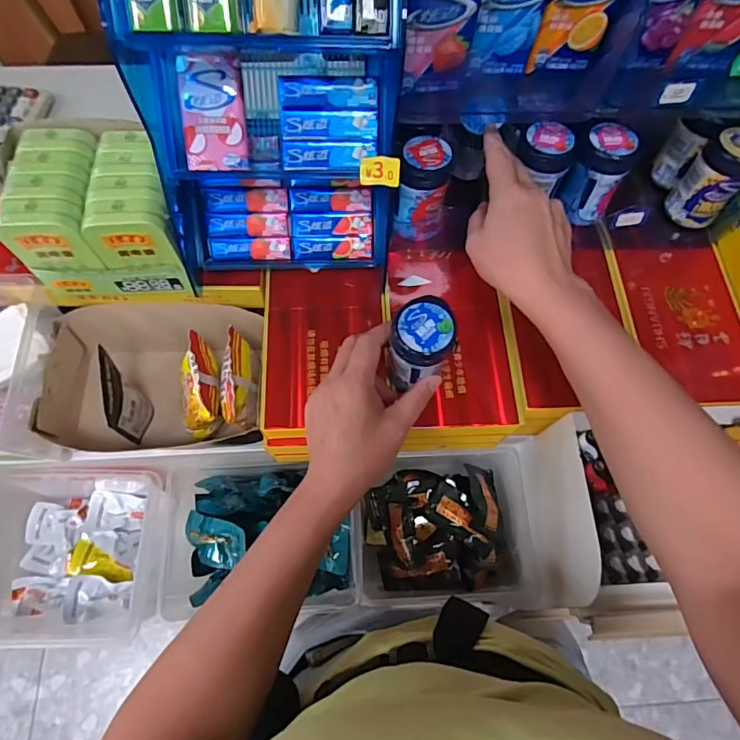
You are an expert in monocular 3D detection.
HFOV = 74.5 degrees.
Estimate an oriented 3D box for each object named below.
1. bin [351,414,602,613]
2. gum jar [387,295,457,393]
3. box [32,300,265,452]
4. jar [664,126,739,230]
[{"bbox_3d":[0.086,0.147,0.486,0.177,0.211,0.154,0,69,-1],"label":"bin"},{"bbox_3d":[0.039,-0.016,0.388,0.045,0.078,0.054,12,69,4],"label":"gum jar"},{"bbox_3d":[-0.202,0.004,0.474,0.185,0.097,0.120,-3,69,-2],"label":"box"},{"bbox_3d":[0.312,-0.174,0.444,0.045,0.074,0.047,0,69,-1],"label":"jar"}]

